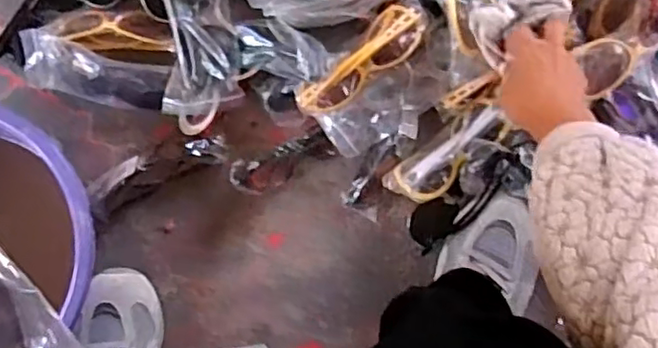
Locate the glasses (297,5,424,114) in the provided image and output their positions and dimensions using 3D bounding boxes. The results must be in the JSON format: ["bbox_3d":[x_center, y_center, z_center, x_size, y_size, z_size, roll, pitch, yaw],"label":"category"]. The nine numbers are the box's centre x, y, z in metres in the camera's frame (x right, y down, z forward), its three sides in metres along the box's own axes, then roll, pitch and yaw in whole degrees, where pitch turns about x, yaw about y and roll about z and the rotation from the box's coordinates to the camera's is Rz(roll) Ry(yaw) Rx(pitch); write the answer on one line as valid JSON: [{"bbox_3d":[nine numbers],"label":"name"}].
[{"bbox_3d":[0.032,-0.108,0.636,0.143,0.048,0.051,-44,86,-1],"label":"glasses"}]

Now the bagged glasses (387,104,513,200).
[{"bbox_3d":[0.126,-0.019,0.654,0.143,0.047,0.051,-38,84,0],"label":"bagged glasses"}]

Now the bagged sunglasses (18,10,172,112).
[{"bbox_3d":[-0.254,-0.132,0.696,0.177,0.041,0.108,7,86,4],"label":"bagged sunglasses"}]

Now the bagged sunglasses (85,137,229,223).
[{"bbox_3d":[-0.188,-0.005,0.683,0.154,0.031,0.048,-26,85,1],"label":"bagged sunglasses"}]

